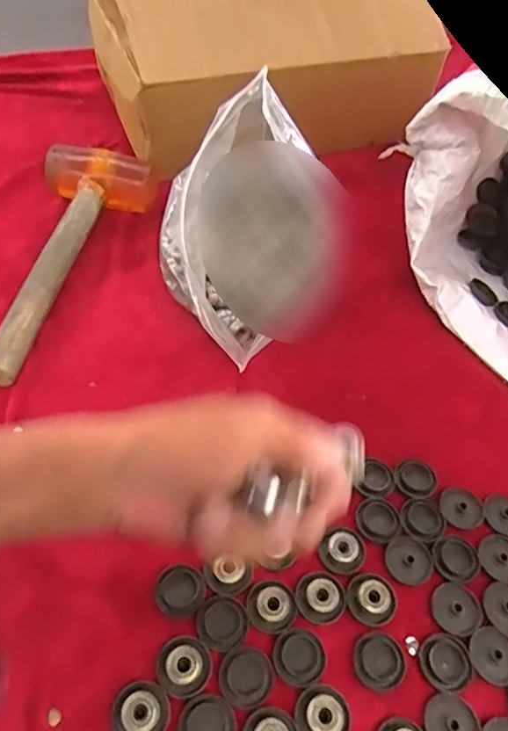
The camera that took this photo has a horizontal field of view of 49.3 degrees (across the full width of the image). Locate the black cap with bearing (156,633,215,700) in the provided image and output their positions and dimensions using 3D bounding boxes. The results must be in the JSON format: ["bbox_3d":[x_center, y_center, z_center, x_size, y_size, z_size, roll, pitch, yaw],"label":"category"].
[{"bbox_3d":[-0.043,0.183,0.337,0.032,0.007,0.033,3,54,-4],"label":"black cap with bearing"}]

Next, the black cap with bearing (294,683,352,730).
[{"bbox_3d":[0.042,0.209,0.329,0.032,0.009,0.033,3,54,-4],"label":"black cap with bearing"}]

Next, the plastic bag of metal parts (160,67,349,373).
[{"bbox_3d":[0.000,-0.135,0.482,0.160,0.165,0.232,17,54,6],"label":"plastic bag of metal parts"}]

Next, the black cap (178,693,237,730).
[{"bbox_3d":[-0.027,0.210,0.320,0.032,0.004,0.033,3,54,-4],"label":"black cap"}]

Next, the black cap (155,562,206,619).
[{"bbox_3d":[-0.049,0.150,0.370,0.032,0.014,0.032,3,54,-4],"label":"black cap"}]

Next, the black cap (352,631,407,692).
[{"bbox_3d":[0.080,0.188,0.352,0.031,0.006,0.032,3,54,-4],"label":"black cap"}]

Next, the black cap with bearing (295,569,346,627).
[{"bbox_3d":[0.045,0.154,0.369,0.032,0.010,0.032,3,54,-4],"label":"black cap with bearing"}]

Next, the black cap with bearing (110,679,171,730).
[{"bbox_3d":[-0.066,0.202,0.322,0.033,0.006,0.033,3,54,-4],"label":"black cap with bearing"}]

